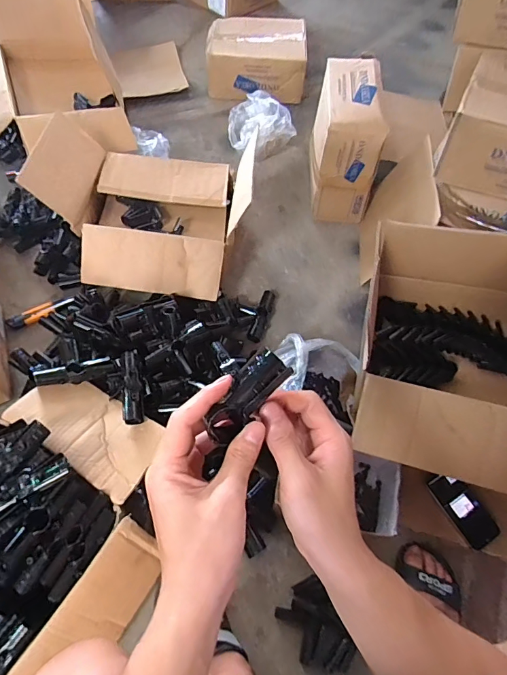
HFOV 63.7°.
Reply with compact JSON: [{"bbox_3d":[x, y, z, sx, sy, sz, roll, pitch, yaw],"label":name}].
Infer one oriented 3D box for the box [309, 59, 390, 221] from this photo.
[{"bbox_3d":[0.240,-0.519,1.097,0.155,0.284,0.316,7,60,0],"label":"box"}]

